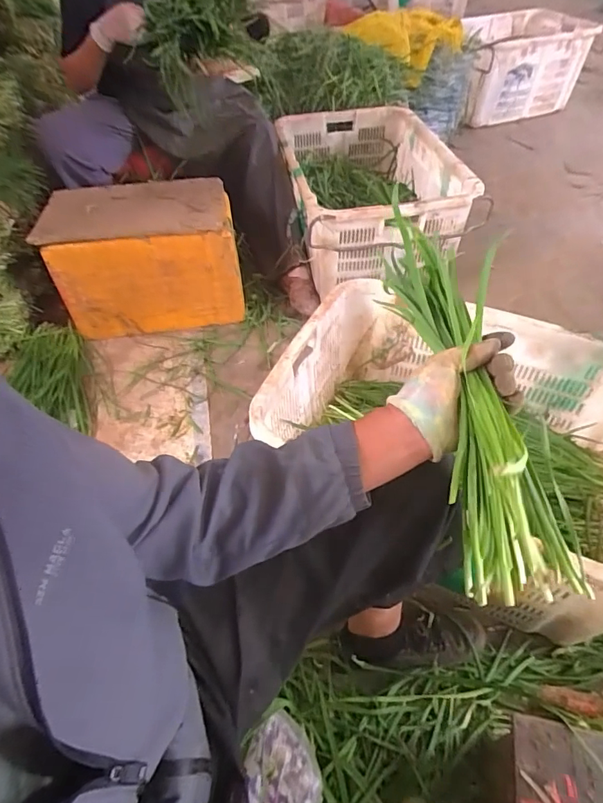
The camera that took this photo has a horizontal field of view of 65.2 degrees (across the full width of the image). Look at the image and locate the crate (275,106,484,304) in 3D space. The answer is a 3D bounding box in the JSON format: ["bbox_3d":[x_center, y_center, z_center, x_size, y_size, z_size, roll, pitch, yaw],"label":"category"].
[{"bbox_3d":[0.198,-0.672,1.488,0.476,0.268,0.679,-10,50,-6],"label":"crate"}]

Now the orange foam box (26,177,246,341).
[{"bbox_3d":[-0.430,-0.406,1.367,0.497,0.335,0.283,-4,50,-2],"label":"orange foam box"}]

